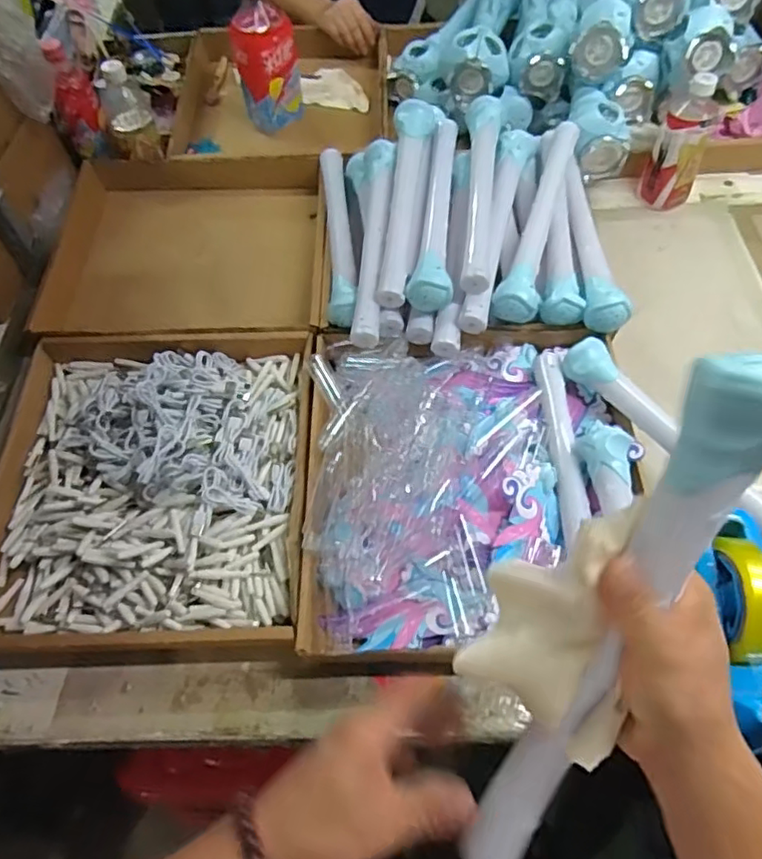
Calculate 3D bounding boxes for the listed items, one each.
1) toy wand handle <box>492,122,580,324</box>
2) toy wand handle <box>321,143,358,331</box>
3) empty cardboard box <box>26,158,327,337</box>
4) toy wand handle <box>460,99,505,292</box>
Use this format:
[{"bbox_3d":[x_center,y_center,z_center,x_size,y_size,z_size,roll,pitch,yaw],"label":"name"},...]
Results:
[{"bbox_3d":[0.203,-0.272,0.765,0.054,0.052,0.311,15,62,10],"label":"toy wand handle"},{"bbox_3d":[-0.057,-0.271,0.814,0.039,0.032,0.322,-4,60,-1],"label":"toy wand handle"},{"bbox_3d":[-0.277,-0.261,0.894,0.383,0.081,0.357,-1,60,1],"label":"empty cardboard box"},{"bbox_3d":[0.128,-0.306,0.756,0.046,0.051,0.308,6,61,5],"label":"toy wand handle"}]

